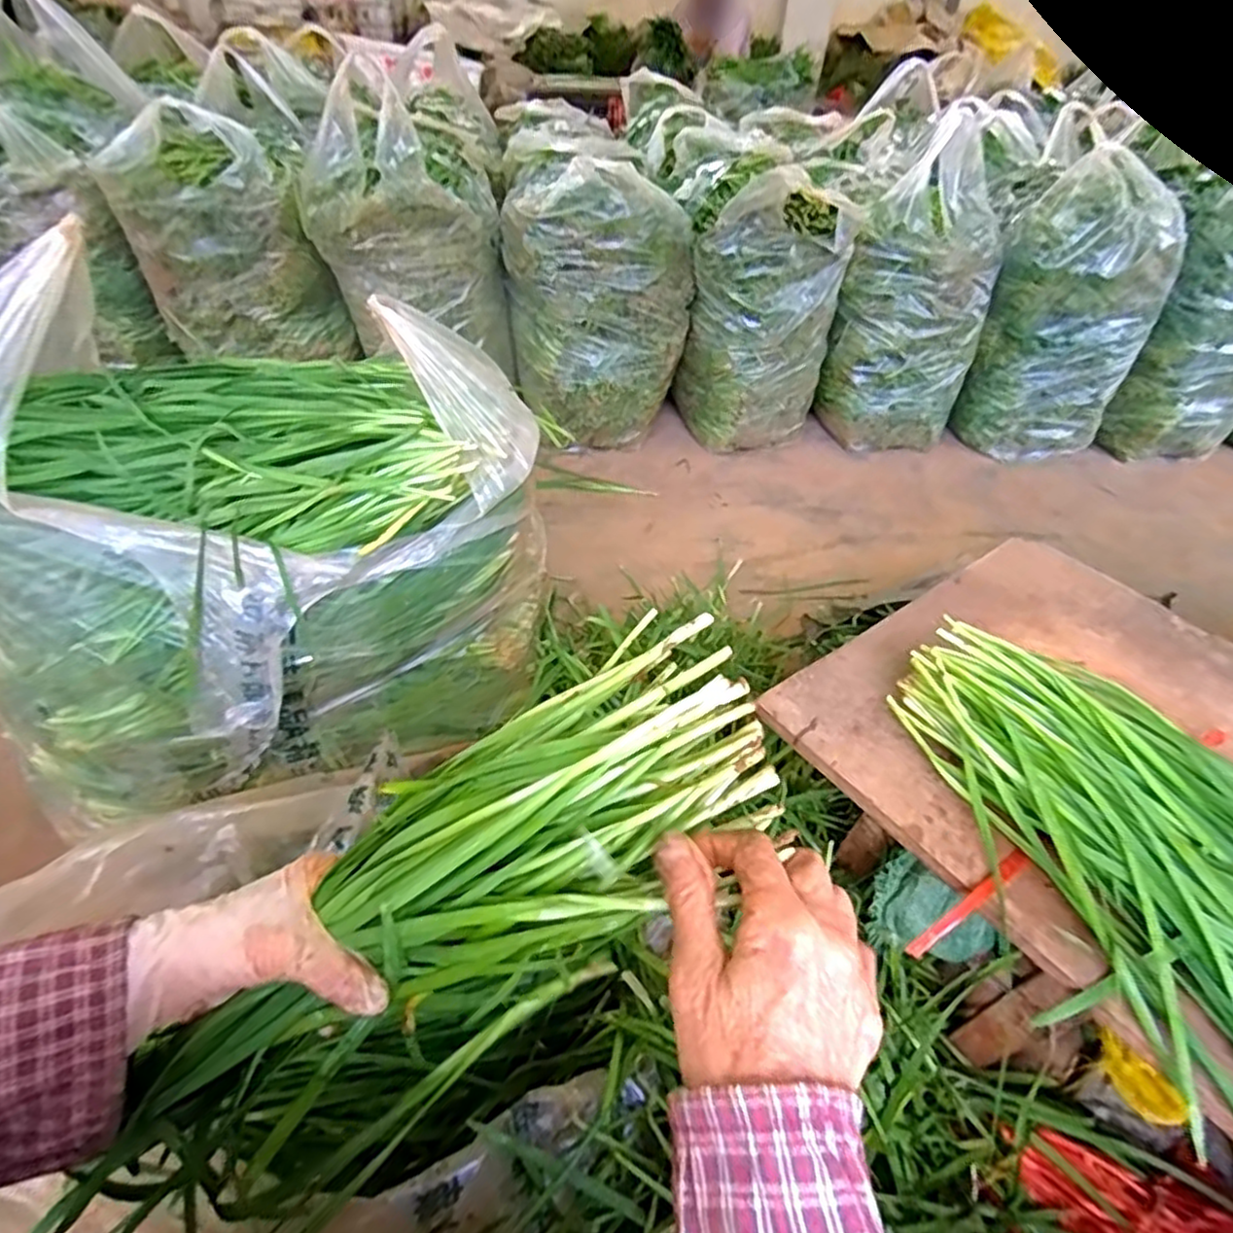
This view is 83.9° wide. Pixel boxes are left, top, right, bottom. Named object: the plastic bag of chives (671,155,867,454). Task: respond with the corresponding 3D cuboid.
[{"bbox_3d":[0.279,-0.581,1.373,0.253,0.505,0.186,-21,50,-26],"label":"plastic bag of chives"}]

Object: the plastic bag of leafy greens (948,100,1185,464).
[{"bbox_3d":[0.988,-0.644,1.506,0.315,0.557,0.320,31,49,23],"label":"plastic bag of leafy greens"}]

